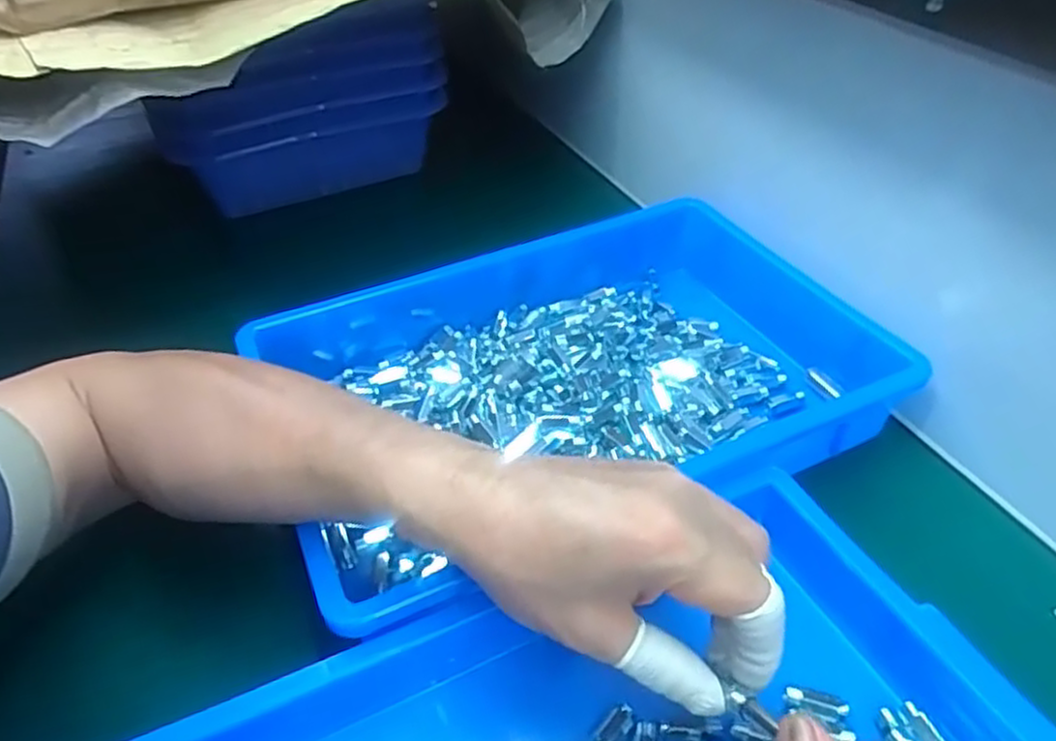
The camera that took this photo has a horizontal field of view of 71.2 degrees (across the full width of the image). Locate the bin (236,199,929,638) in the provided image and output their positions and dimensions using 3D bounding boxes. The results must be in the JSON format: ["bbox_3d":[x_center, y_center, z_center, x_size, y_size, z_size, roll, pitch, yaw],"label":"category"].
[{"bbox_3d":[0.026,0.003,0.479,0.360,0.067,0.254,-18,44,-17],"label":"bin"}]

